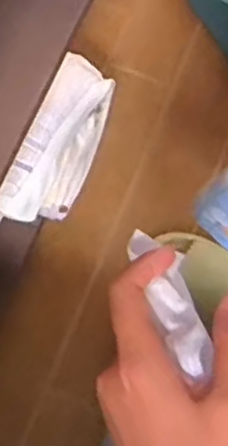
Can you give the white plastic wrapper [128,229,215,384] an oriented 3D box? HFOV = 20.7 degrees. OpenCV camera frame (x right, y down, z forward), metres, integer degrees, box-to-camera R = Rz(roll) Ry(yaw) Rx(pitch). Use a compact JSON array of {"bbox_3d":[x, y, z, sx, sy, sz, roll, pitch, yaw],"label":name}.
[{"bbox_3d":[0.032,0.040,0.324,0.025,0.016,0.087,-16,49,-7],"label":"white plastic wrapper"}]

